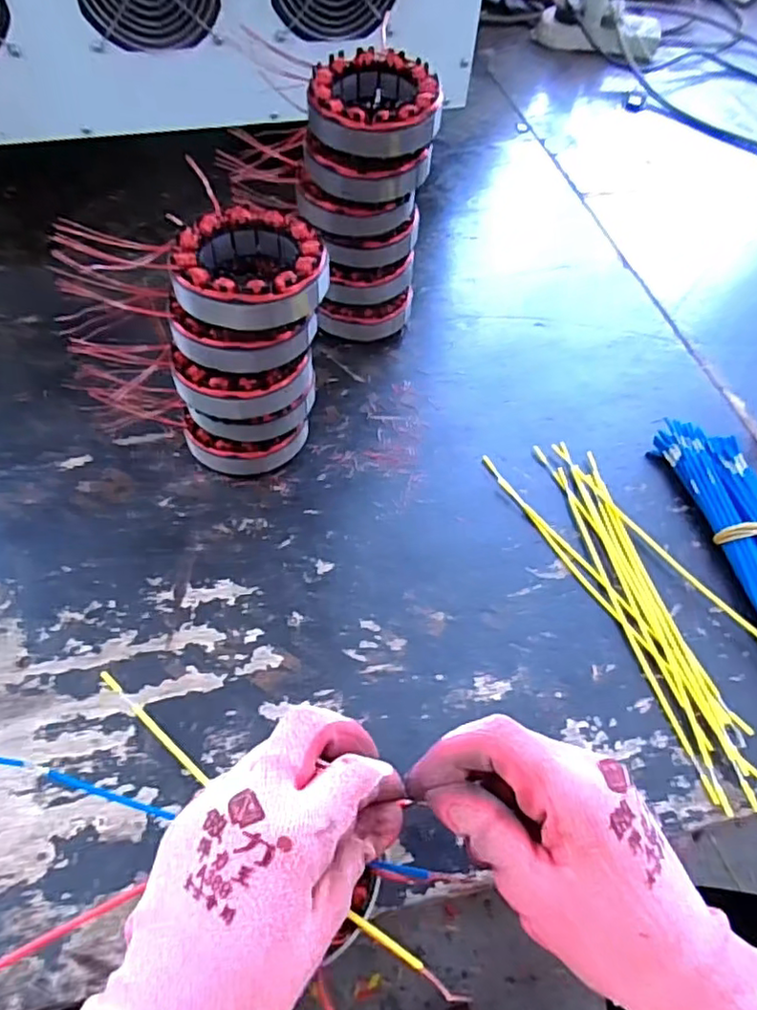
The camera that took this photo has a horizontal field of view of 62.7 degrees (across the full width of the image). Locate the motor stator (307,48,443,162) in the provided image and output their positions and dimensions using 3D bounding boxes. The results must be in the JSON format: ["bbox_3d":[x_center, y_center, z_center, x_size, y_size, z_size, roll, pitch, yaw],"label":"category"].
[{"bbox_3d":[-0.003,-0.267,0.417,0.083,0.035,0.083,-1,57,-5],"label":"motor stator"}]

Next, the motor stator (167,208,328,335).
[{"bbox_3d":[-0.072,-0.137,0.359,0.084,0.028,0.080,-2,57,-5],"label":"motor stator"}]

